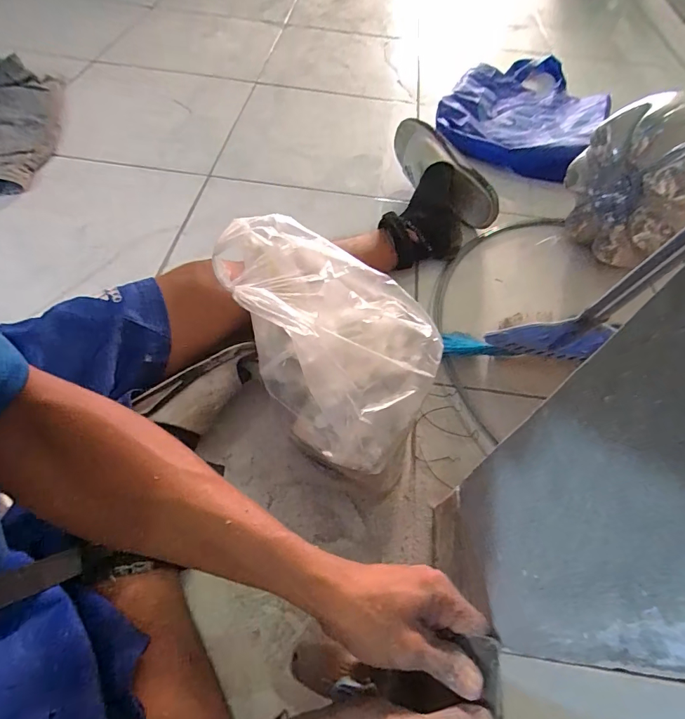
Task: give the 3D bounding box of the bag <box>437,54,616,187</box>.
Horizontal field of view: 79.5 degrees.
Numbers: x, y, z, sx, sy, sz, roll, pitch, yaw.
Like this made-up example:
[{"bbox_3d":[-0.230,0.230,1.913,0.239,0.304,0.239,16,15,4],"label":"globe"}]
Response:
[{"bbox_3d":[0.449,-0.623,0.990,0.351,0.063,0.555,23,59,10],"label":"bag"}]

